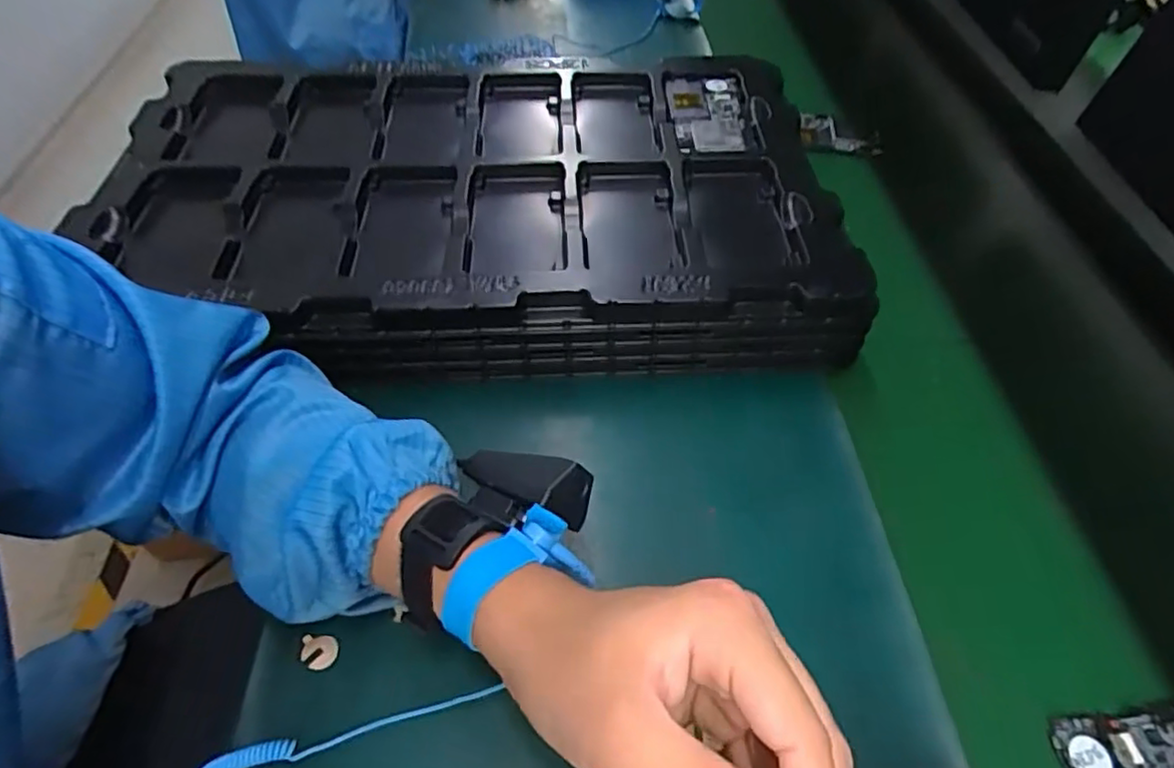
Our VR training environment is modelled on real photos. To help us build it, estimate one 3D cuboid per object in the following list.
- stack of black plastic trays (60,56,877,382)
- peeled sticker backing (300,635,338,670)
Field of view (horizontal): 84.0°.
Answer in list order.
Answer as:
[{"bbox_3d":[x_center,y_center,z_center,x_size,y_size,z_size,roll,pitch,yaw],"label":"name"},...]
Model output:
[{"bbox_3d":[-0.084,-0.154,0.528,0.544,0.076,0.327,2,52,-3],"label":"stack of black plastic trays"},{"bbox_3d":[-0.143,0.142,0.346,0.019,0.004,0.017,5,52,-1],"label":"peeled sticker backing"}]

